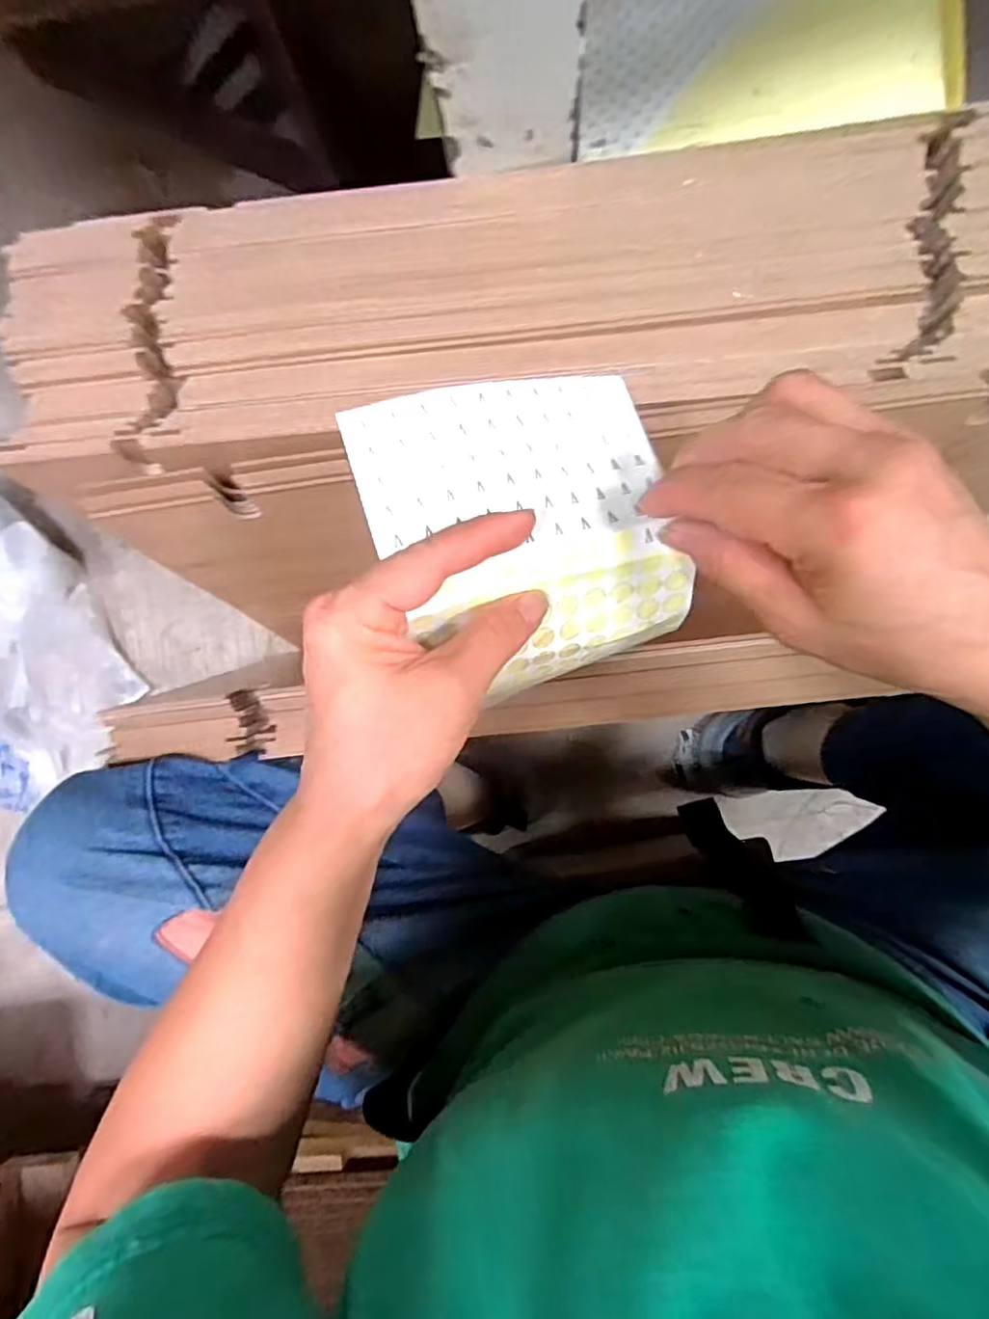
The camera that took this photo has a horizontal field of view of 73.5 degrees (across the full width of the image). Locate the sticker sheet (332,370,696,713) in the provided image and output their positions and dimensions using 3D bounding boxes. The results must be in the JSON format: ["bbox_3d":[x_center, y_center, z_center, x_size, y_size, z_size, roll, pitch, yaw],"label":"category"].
[{"bbox_3d":[0.019,-0.052,0.276,0.134,0.052,0.123,-20,84,-16],"label":"sticker sheet"}]

